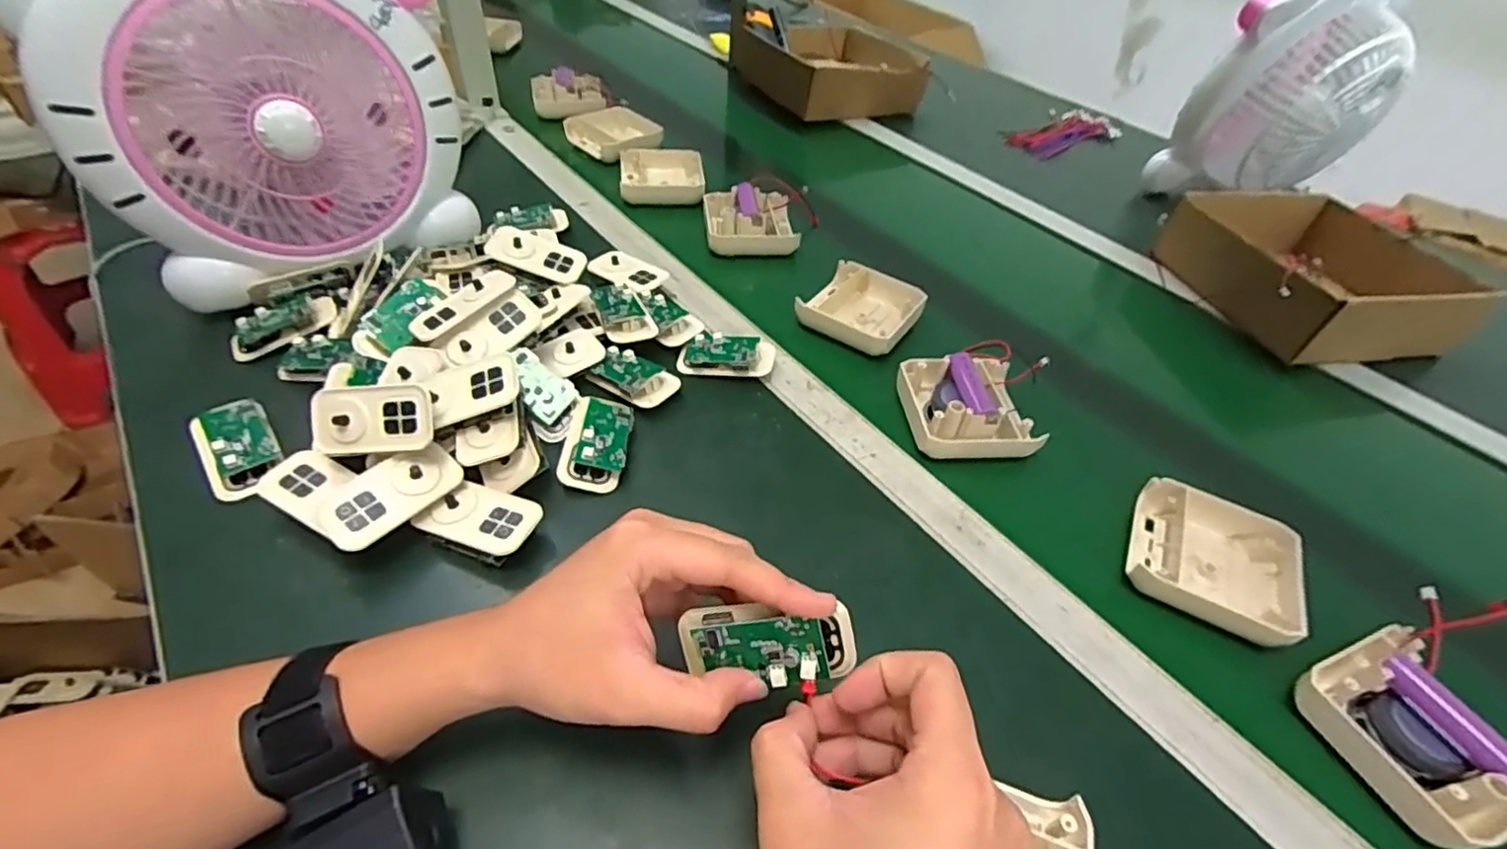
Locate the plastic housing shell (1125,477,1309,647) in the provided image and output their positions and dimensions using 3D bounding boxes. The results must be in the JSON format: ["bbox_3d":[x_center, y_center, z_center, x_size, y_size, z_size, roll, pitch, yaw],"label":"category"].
[{"bbox_3d":[0.295,0.086,0.418,0.095,0.024,0.095,23,48,16],"label":"plastic housing shell"}]

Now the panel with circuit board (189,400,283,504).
[{"bbox_3d":[-0.341,0.012,0.426,0.044,0.016,0.078,-29,68,-22],"label":"panel with circuit board"}]

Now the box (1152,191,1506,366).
[{"bbox_3d":[0.549,-0.152,0.638,0.209,0.062,0.210,-5,47,-11],"label":"box"}]

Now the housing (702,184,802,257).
[{"bbox_3d":[-0.006,-0.211,0.678,0.097,0.045,0.084,-2,45,-7],"label":"housing"}]

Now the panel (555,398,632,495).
[{"bbox_3d":[-0.108,0.012,0.450,0.041,0.022,0.067,6,46,-1],"label":"panel"}]

